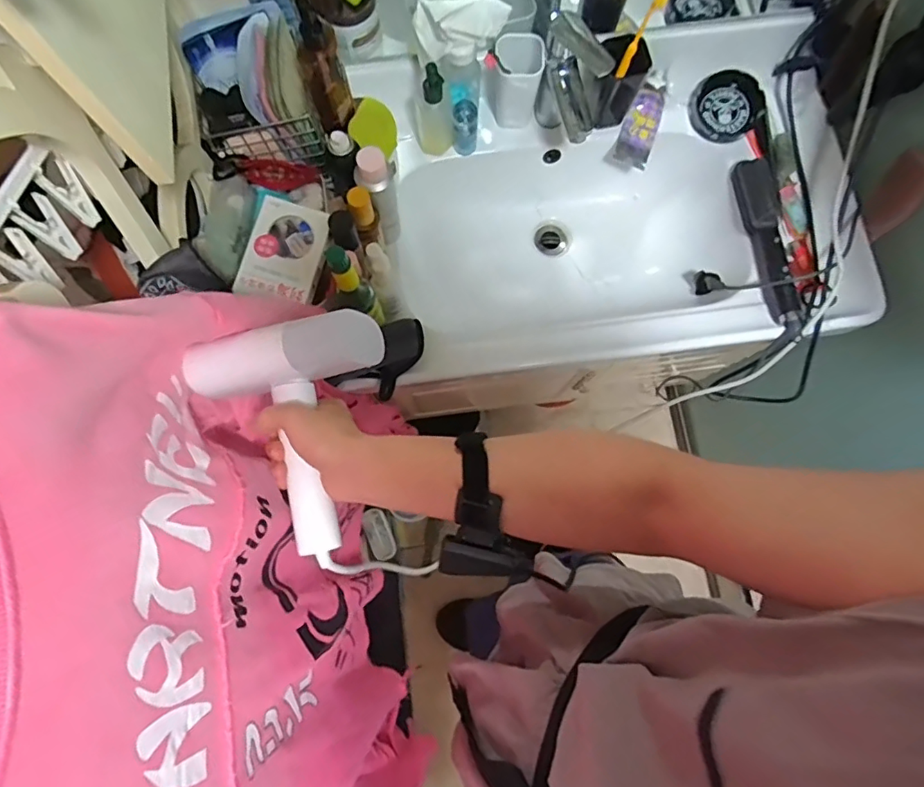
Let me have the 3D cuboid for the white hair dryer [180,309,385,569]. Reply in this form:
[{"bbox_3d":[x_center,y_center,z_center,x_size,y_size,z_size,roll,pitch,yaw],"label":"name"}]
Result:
[{"bbox_3d":[-0.161,0.041,0.471,0.184,0.059,0.210,-5,79,-2],"label":"white hair dryer"}]

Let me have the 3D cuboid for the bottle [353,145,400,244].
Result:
[{"bbox_3d":[-0.107,-0.252,0.709,0.045,0.177,0.042,-15,80,-3],"label":"bottle"}]

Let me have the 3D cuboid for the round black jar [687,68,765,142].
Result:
[{"bbox_3d":[0.416,-0.454,0.835,0.108,0.041,0.104,0,79,-1],"label":"round black jar"}]

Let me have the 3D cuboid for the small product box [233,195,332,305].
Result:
[{"bbox_3d":[-0.209,-0.168,0.627,0.089,0.020,0.120,12,79,2],"label":"small product box"}]

